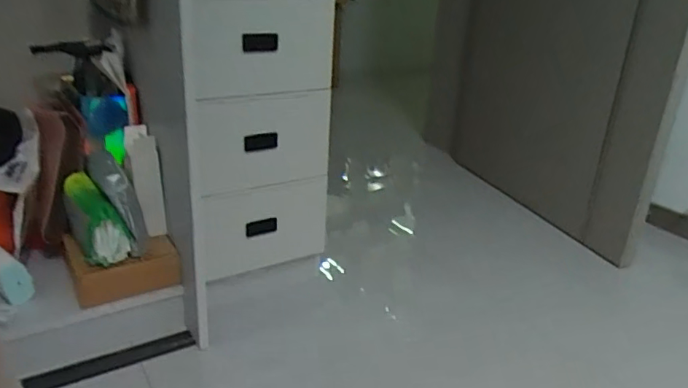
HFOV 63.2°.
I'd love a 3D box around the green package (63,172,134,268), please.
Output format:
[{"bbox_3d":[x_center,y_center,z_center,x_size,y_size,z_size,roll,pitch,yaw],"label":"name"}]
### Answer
[{"bbox_3d":[-0.493,0.045,1.100,0.084,0.132,0.185,-16,30,-35],"label":"green package"}]

